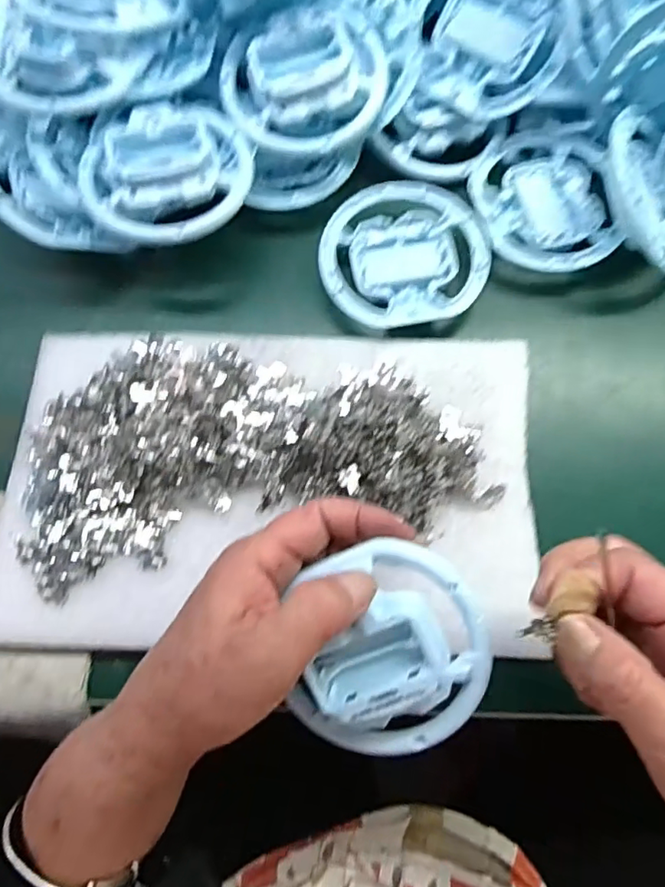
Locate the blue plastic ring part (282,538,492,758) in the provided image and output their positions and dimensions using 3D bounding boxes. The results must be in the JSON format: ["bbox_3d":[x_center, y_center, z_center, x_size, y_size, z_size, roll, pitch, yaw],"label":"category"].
[{"bbox_3d":[0.029,0.097,0.264,0.082,0.036,0.099,8,102,-7],"label":"blue plastic ring part"}]

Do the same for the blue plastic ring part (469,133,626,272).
[{"bbox_3d":[0.139,-0.160,0.379,0.090,0.016,0.099,0,74,0],"label":"blue plastic ring part"}]

